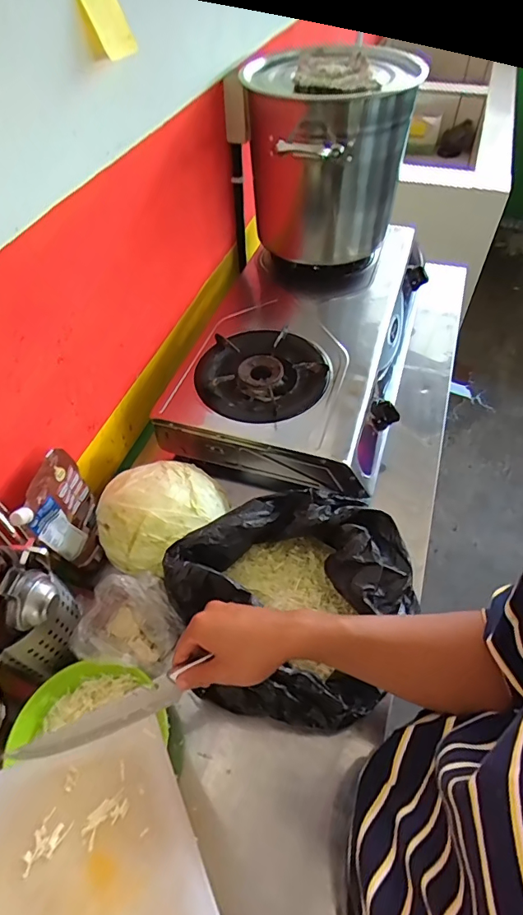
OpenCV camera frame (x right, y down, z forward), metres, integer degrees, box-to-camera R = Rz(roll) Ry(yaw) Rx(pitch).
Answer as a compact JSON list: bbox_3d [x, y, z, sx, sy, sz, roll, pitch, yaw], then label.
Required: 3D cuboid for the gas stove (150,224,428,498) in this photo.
[{"bbox_3d":[0.079,-0.234,0.890,0.385,0.125,0.612,13,54,12],"label":"gas stove"}]

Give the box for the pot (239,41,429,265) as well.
[{"bbox_3d":[0.110,-0.511,0.860,0.228,0.336,0.239,-1,52,1],"label":"pot"}]

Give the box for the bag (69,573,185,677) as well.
[{"bbox_3d":[-0.160,0.213,0.597,0.136,0.092,0.104,7,53,7],"label":"bag"}]

